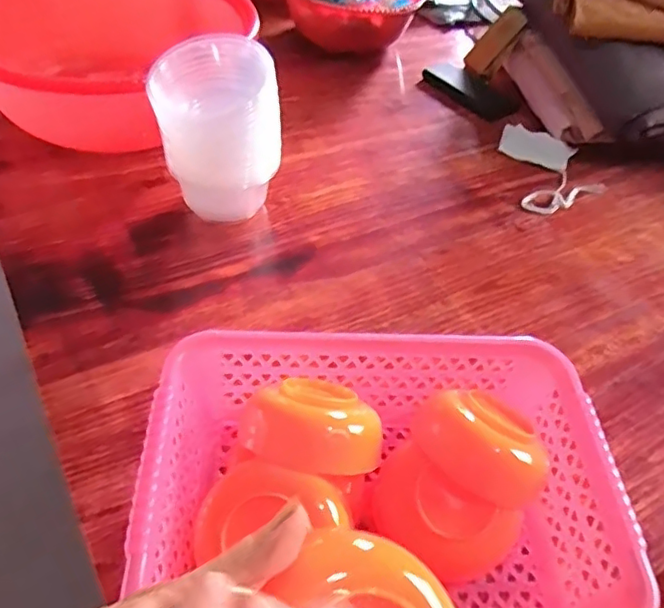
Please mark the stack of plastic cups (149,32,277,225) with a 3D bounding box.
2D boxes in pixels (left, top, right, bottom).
[{"bbox_3d":[-0.115,-0.162,0.612,0.112,0.165,0.110,-17,52,-21],"label":"stack of plastic cups"}]

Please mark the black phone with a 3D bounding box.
[{"bbox_3d":[0.217,-0.324,0.914,0.078,0.014,0.149,-28,56,-28],"label":"black phone"}]

